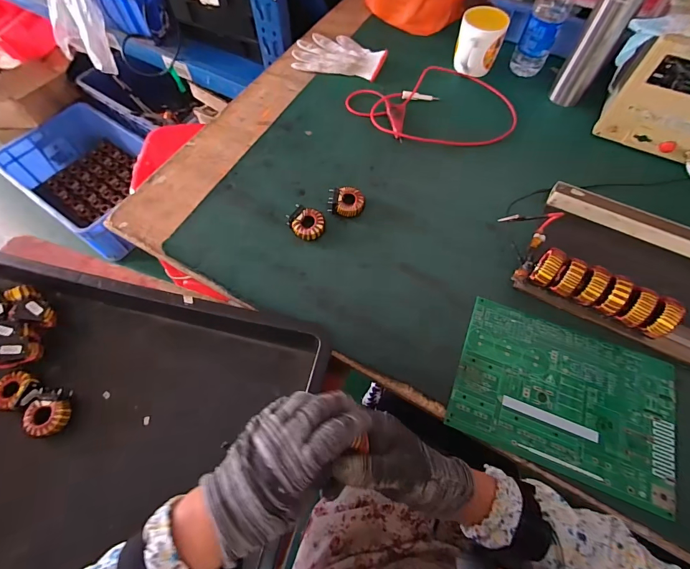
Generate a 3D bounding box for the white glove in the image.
[{"bbox_3d":[-0.011,-0.481,0.738,0.192,0.023,0.117,14,64,7],"label":"white glove"}]

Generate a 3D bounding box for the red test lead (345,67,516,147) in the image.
[{"bbox_3d":[0.168,-0.326,0.663,0.295,0.029,0.206,-15,64,-7],"label":"red test lead"}]

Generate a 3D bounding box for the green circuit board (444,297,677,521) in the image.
[{"bbox_3d":[0.270,0.134,0.443,0.250,0.007,0.183,20,65,12],"label":"green circuit board"}]

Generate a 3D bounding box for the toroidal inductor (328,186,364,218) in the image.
[{"bbox_3d":[0.002,-0.130,0.561,0.055,0.018,0.046,6,63,3],"label":"toroidal inductor"}]

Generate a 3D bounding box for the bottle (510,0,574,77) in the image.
[{"bbox_3d":[0.371,-0.496,0.637,0.063,0.224,0.057,24,66,11],"label":"bottle"}]

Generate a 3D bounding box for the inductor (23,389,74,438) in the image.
[{"bbox_3d":[-0.374,0.161,0.448,0.048,0.021,0.057,2,63,1],"label":"inductor"}]

